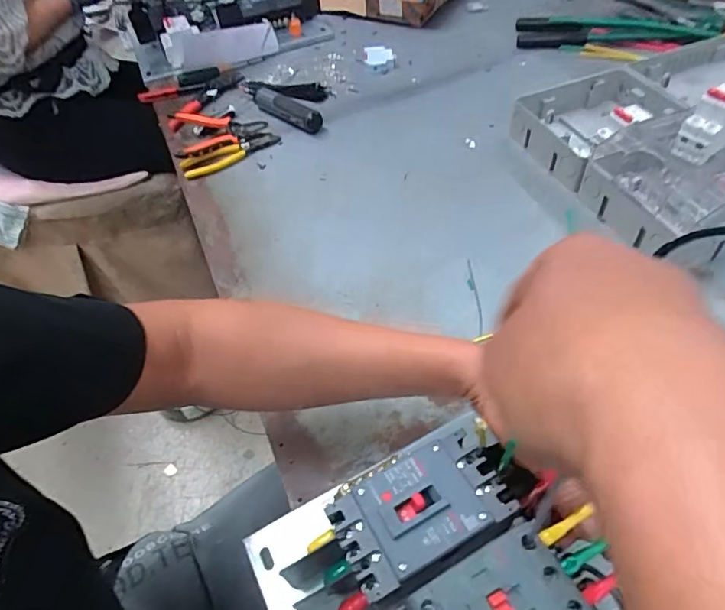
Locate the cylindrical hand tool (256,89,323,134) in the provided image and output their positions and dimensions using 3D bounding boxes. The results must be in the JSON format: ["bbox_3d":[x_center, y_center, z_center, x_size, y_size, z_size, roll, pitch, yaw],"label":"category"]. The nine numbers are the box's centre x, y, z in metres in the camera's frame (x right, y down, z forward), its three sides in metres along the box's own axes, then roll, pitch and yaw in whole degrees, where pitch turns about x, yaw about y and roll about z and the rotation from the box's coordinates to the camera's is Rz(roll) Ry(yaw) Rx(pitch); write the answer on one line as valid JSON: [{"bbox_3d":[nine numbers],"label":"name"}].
[{"bbox_3d":[-0.130,-0.335,0.854,0.144,0.032,0.030,31,60,27],"label":"cylindrical hand tool"}]

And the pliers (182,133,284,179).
[{"bbox_3d":[-0.211,-0.245,0.803,0.158,0.018,0.039,-31,55,-18],"label":"pliers"}]

